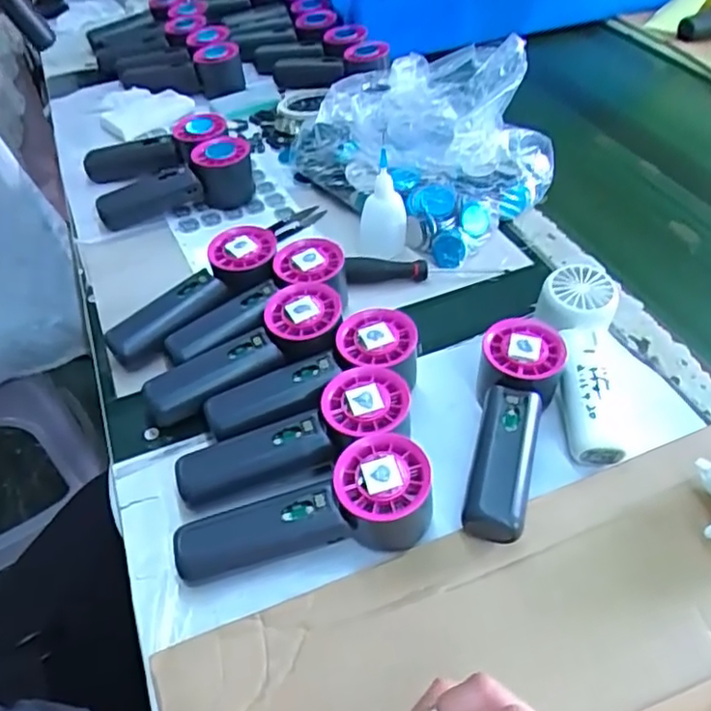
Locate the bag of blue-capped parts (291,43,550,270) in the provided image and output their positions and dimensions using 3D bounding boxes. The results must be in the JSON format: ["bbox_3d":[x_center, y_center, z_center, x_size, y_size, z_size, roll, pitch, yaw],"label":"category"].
[{"bbox_3d":[0.066,-0.224,0.645,0.242,0.106,0.207,32,55,28],"label":"bag of blue-capped parts"}]

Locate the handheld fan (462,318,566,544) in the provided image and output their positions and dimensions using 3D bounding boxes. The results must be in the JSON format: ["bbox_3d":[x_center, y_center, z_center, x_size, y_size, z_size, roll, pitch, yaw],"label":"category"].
[{"bbox_3d":[0.100,0.046,0.426,0.051,0.052,0.153,15,48,14],"label":"handheld fan"}]

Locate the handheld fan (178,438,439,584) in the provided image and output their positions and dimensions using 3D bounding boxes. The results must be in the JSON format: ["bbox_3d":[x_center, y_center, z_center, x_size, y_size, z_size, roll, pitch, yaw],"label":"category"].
[{"bbox_3d":[-0.031,0.094,0.382,0.151,0.053,0.049,-9,47,-8],"label":"handheld fan"}]

